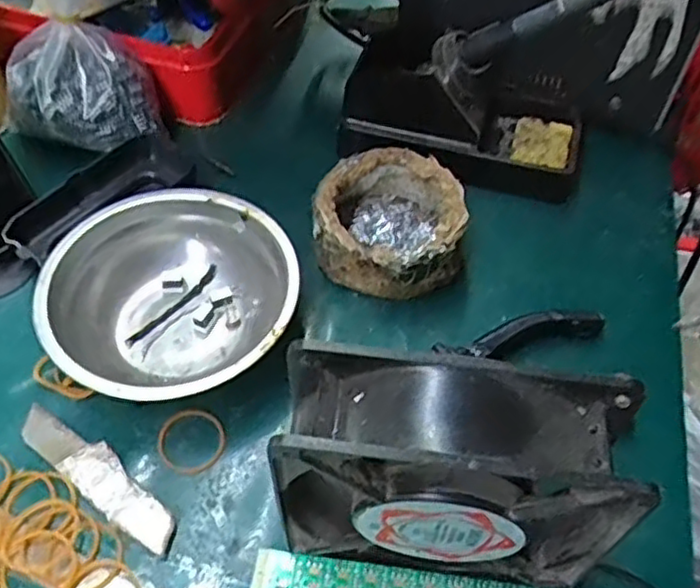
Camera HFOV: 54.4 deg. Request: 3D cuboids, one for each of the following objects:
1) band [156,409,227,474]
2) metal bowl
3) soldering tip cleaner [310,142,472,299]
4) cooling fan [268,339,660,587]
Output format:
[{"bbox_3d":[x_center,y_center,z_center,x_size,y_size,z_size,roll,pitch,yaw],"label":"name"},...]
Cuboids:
[{"bbox_3d":[-0.077,0.071,0.333,0.032,0.004,0.034,1,52,-2],"label":"band"},{"bbox_3d":[-0.091,0.005,0.356,0.123,0.043,0.114,1,52,-2],"label":"metal bowl"},{"bbox_3d":[0.022,-0.041,0.396,0.082,0.045,0.083,1,52,-2],"label":"soldering tip cleaner"},{"bbox_3d":[0.036,0.072,0.257,0.119,0.118,0.043,6,52,2],"label":"cooling fan"}]

